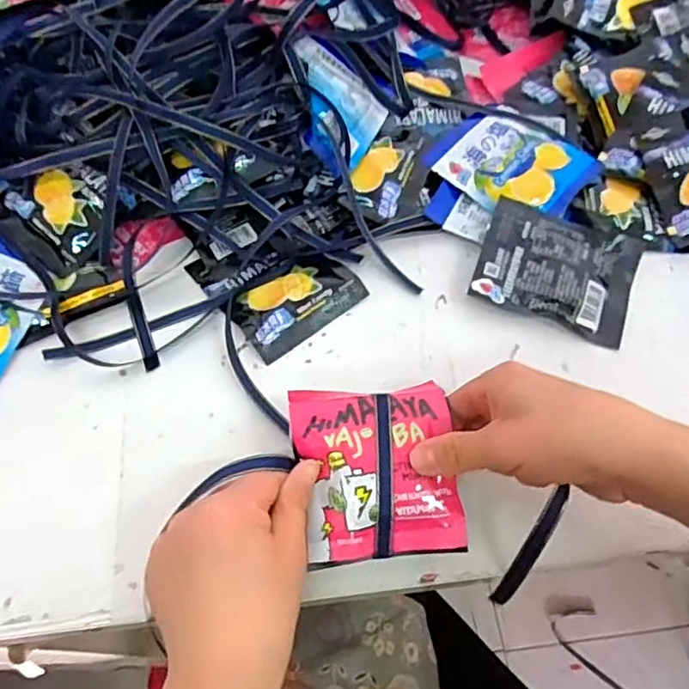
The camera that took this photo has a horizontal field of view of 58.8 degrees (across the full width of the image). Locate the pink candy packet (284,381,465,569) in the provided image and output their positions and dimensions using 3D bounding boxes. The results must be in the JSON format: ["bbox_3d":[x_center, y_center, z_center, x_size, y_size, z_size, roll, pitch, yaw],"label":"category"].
[{"bbox_3d":[0.017,0.066,0.336,0.085,0.023,0.092,-6,60,-3],"label":"pink candy packet"}]

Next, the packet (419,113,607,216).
[{"bbox_3d":[0.127,-0.140,0.464,0.109,0.008,0.082,34,66,18],"label":"packet"}]

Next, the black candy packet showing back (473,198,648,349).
[{"bbox_3d":[0.149,-0.054,0.427,0.105,0.016,0.087,19,62,11],"label":"black candy packet showing back"}]

